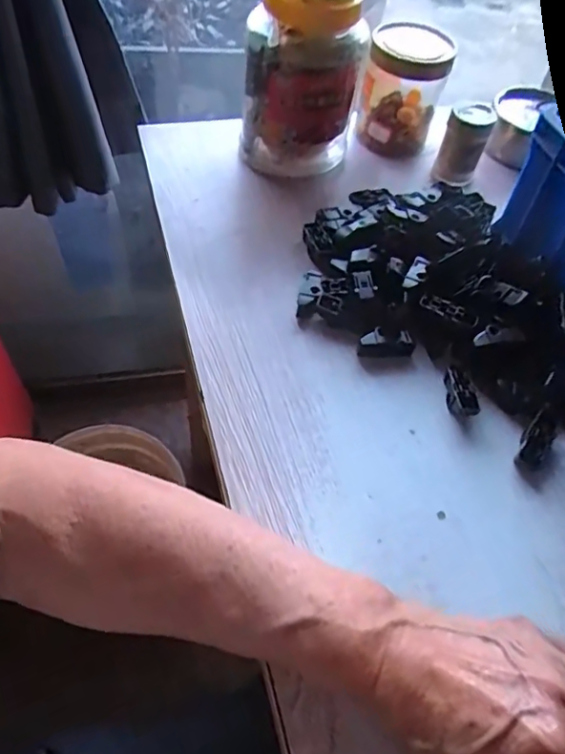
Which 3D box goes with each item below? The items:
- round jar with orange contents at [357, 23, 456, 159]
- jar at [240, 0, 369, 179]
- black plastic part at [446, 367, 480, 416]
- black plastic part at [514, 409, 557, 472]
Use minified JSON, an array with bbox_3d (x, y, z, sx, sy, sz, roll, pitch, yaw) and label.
[{"bbox_3d":[0.131,-0.310,0.601,0.082,0.113,0.081,3,55,-4],"label":"round jar with orange contents"},{"bbox_3d":[0.021,-0.295,0.541,0.112,0.182,0.108,3,55,-4],"label":"jar"},{"bbox_3d":[0.138,0.013,0.427,0.019,0.015,0.040,4,54,0],"label":"black plastic part"},{"bbox_3d":[0.188,0.046,0.407,0.019,0.017,0.049,27,76,16],"label":"black plastic part"}]

